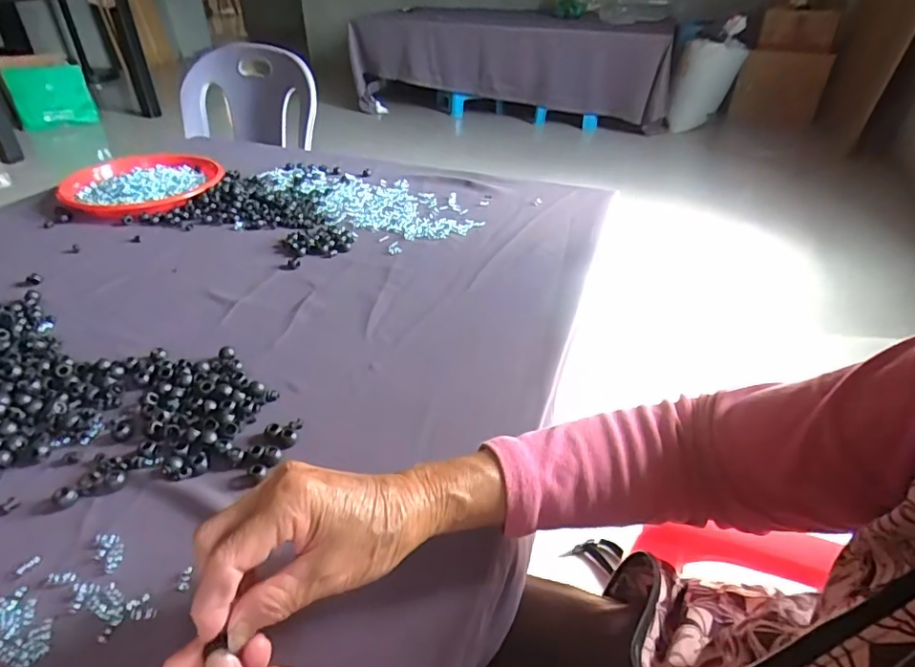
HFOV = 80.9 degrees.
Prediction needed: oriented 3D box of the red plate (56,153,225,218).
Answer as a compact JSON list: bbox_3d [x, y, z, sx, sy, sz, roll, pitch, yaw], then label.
[{"bbox_3d":[-0.504,-0.244,0.867,0.236,0.032,0.196,-15,39,-21],"label":"red plate"}]

